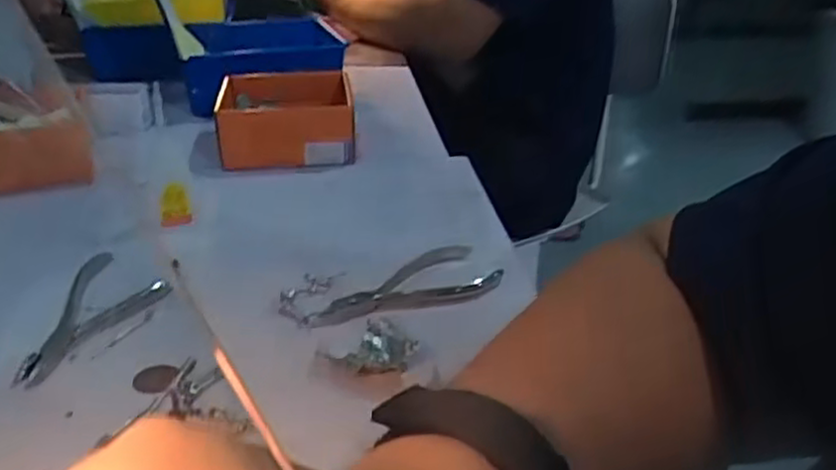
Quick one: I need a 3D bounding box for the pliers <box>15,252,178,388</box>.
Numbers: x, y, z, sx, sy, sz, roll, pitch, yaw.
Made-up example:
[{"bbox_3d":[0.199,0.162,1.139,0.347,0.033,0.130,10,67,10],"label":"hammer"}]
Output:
[{"bbox_3d":[-0.198,0.045,0.428,0.057,0.010,0.111,12,29,21],"label":"pliers"}]

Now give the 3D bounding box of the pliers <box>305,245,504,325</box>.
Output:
[{"bbox_3d":[-0.011,0.031,0.466,0.127,0.006,0.058,-15,31,-28],"label":"pliers"}]

